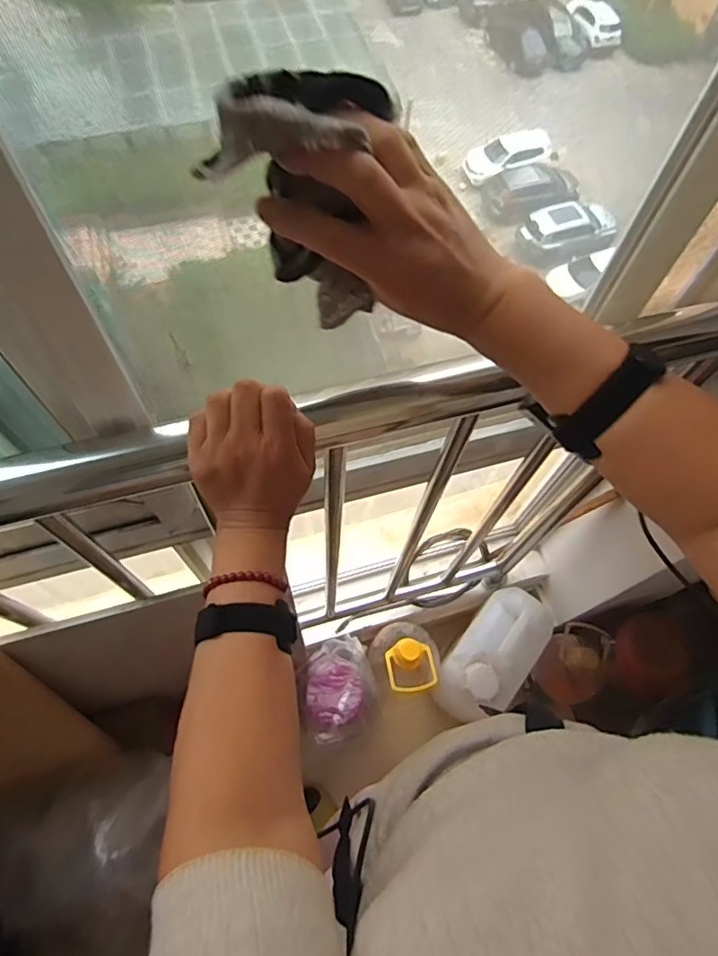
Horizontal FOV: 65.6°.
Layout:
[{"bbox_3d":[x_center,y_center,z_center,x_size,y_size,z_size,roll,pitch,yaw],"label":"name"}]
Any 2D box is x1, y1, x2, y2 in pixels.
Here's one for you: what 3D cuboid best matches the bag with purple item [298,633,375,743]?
[{"bbox_3d":[-0.041,0.422,1.122,0.144,0.075,0.192,-9,65,-7],"label":"bag with purple item"}]

